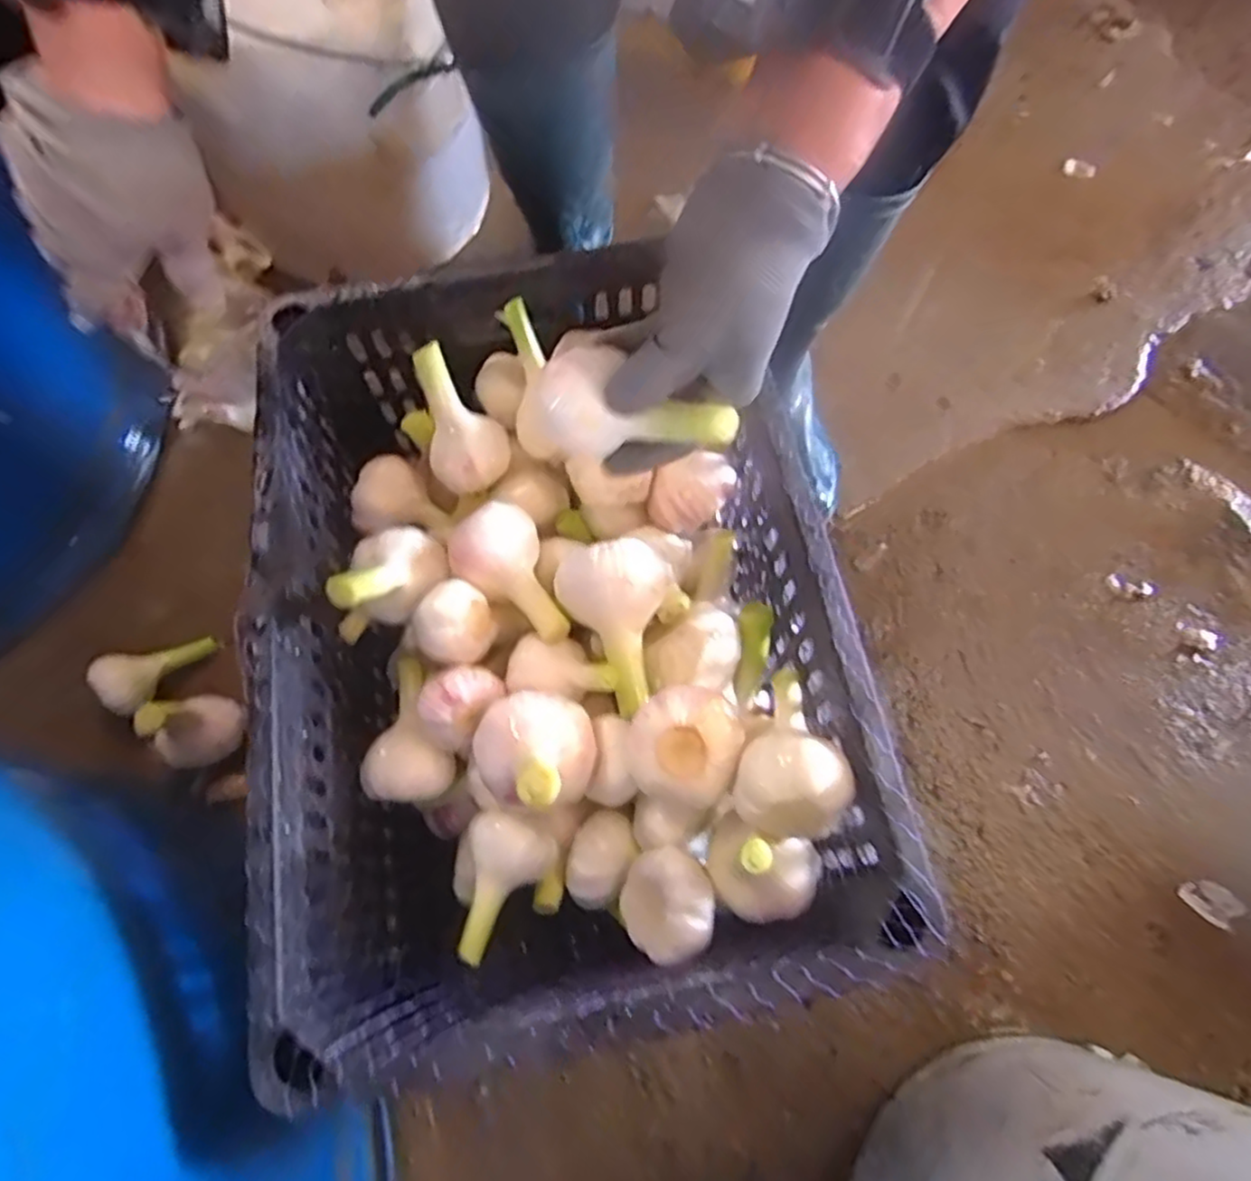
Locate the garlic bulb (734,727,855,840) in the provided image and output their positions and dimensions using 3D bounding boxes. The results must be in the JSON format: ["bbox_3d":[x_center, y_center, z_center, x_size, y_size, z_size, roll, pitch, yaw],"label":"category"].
[{"bbox_3d":[0.084,0.098,0.361,0.056,0.055,0.050,20,73,10],"label":"garlic bulb"}]

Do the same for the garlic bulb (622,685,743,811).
[{"bbox_3d":[0.030,0.083,0.379,0.055,0.047,0.057,-1,70,3],"label":"garlic bulb"}]

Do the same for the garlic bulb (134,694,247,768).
[{"bbox_3d":[-0.327,0.103,0.539,0.051,0.057,0.056,0,68,0],"label":"garlic bulb"}]

